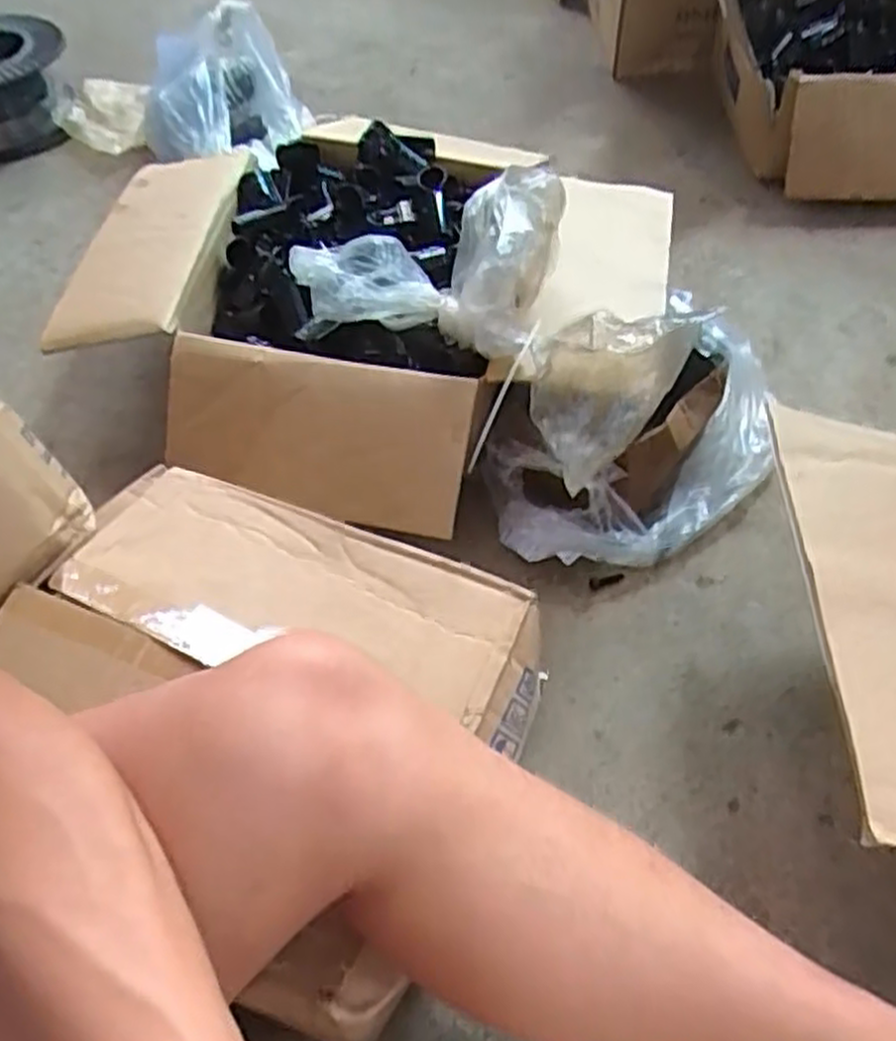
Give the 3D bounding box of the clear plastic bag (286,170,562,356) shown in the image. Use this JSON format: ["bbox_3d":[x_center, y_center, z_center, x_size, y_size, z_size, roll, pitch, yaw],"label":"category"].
[{"bbox_3d":[-0.022,-0.219,0.665,0.213,0.099,0.114,15,56,13],"label":"clear plastic bag"}]

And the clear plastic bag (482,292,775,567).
[{"bbox_3d":[0.179,-0.090,0.648,0.279,0.209,0.141,-22,56,-14],"label":"clear plastic bag"}]

